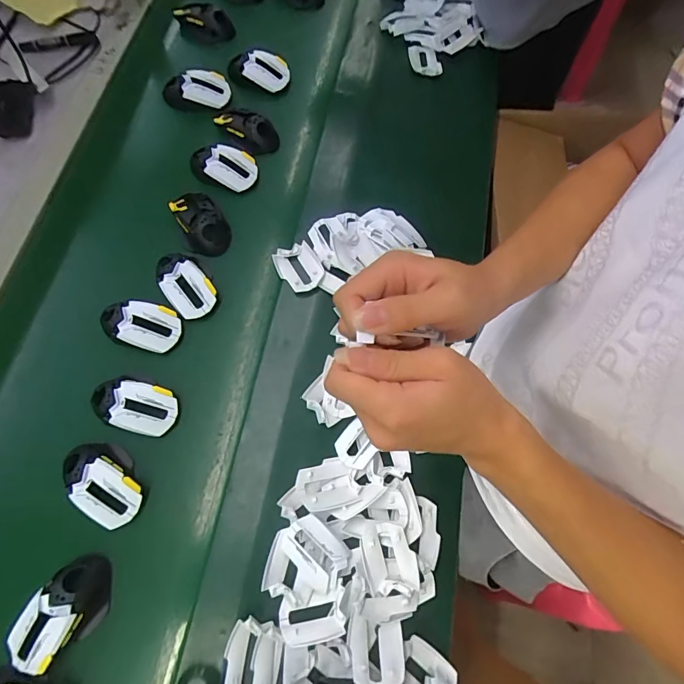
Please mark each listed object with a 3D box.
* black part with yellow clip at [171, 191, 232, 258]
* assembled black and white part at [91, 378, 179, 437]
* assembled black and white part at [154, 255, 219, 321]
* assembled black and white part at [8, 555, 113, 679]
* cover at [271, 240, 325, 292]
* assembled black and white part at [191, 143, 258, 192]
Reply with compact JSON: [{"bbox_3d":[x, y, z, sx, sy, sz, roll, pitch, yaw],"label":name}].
[{"bbox_3d":[-0.225,-0.193,0.670,0.067,0.045,0.114,-28,72,-9],"label":"black part with yellow clip"},{"bbox_3d":[-0.277,0.085,0.556,0.109,0.036,0.065,13,71,5],"label":"assembled black and white part"},{"bbox_3d":[-0.238,-0.088,0.624,0.069,0.040,0.116,-38,74,-12],"label":"assembled black and white part"},{"bbox_3d":[-0.317,0.308,0.472,0.072,0.035,0.120,28,73,10],"label":"assembled black and white part"},{"bbox_3d":[-0.065,-0.114,0.638,0.062,0.016,0.077,-26,72,-9],"label":"cover"},{"bbox_3d":[-0.205,-0.294,0.710,0.123,0.045,0.073,10,70,4],"label":"assembled black and white part"}]

